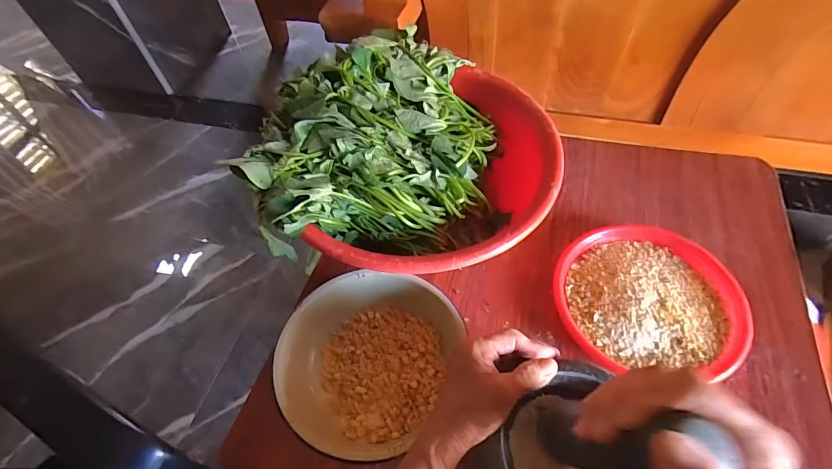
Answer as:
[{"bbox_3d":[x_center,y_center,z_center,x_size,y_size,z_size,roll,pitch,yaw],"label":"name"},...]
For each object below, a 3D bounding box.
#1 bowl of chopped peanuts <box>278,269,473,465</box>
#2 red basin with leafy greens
[{"bbox_3d":[-0.051,0.129,0.437,0.159,0.073,0.182,20,58,19],"label":"bowl of chopped peanuts"},{"bbox_3d":[0.003,-0.083,0.527,0.323,0.167,0.336,-3,54,3],"label":"red basin with leafy greens"}]

